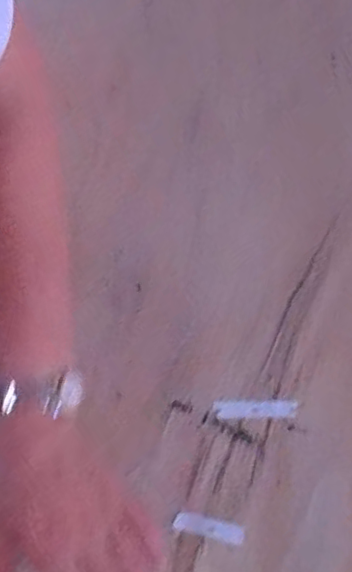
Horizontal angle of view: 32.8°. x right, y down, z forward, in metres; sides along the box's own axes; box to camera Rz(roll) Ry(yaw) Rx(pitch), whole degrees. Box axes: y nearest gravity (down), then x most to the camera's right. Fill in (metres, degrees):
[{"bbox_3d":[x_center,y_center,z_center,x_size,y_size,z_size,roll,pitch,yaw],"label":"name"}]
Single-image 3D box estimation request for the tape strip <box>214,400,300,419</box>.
[{"bbox_3d":[0.068,0.105,0.510,0.070,0.004,0.014,0,74,-8],"label":"tape strip"}]

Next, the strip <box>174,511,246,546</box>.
[{"bbox_3d":[0.027,0.193,0.478,0.056,0.008,0.014,15,72,-1],"label":"strip"}]

